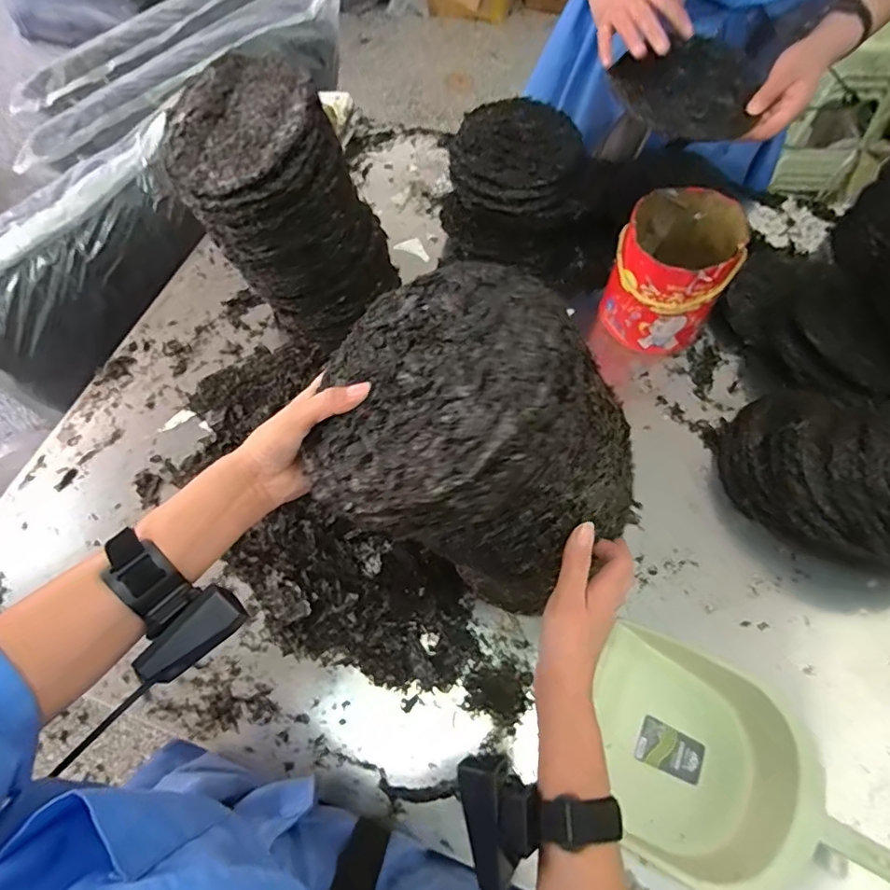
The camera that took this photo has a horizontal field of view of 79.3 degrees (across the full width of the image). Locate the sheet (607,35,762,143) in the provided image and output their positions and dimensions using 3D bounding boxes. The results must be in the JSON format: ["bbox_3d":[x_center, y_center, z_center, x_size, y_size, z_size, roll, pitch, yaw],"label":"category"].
[{"bbox_3d":[0.325,-0.465,0.704,0.176,0.034,0.155,-14,62,-5],"label":"sheet"}]

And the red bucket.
[{"bbox_3d":[0.343,-0.262,0.819,0.155,0.181,0.180,23,65,14],"label":"red bucket"}]

